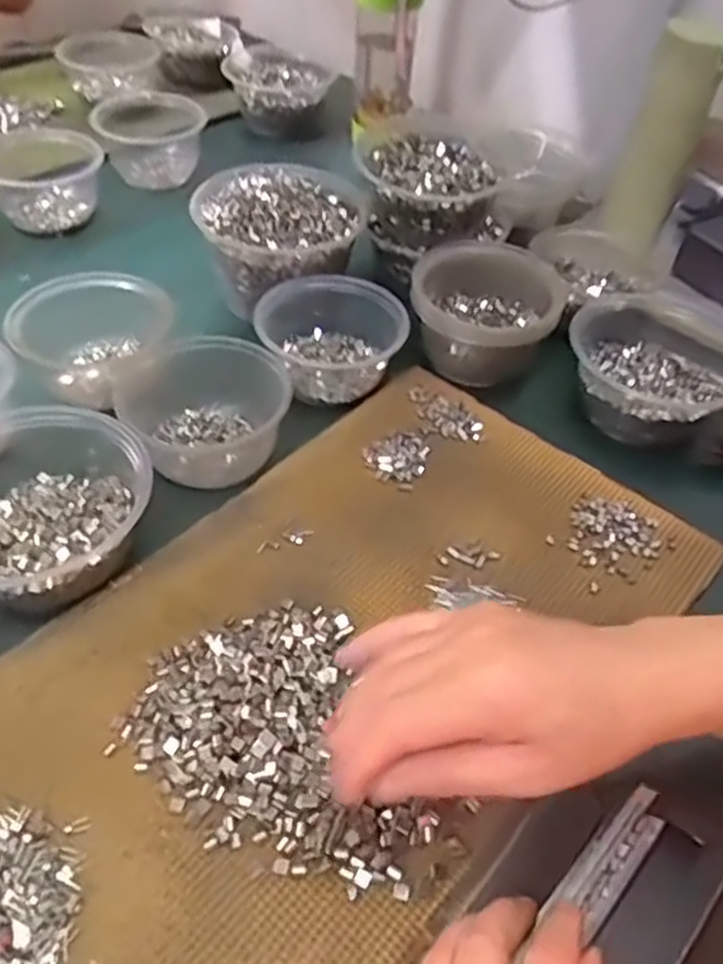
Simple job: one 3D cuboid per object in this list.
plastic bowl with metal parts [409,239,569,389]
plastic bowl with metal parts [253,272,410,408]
[{"bbox_3d":[0.097,-0.134,0.595,0.112,0.070,0.108,3,48,-3],"label":"plastic bowl with metal parts"},{"bbox_3d":[-0.028,-0.113,0.579,0.119,0.049,0.104,31,53,21],"label":"plastic bowl with metal parts"}]

